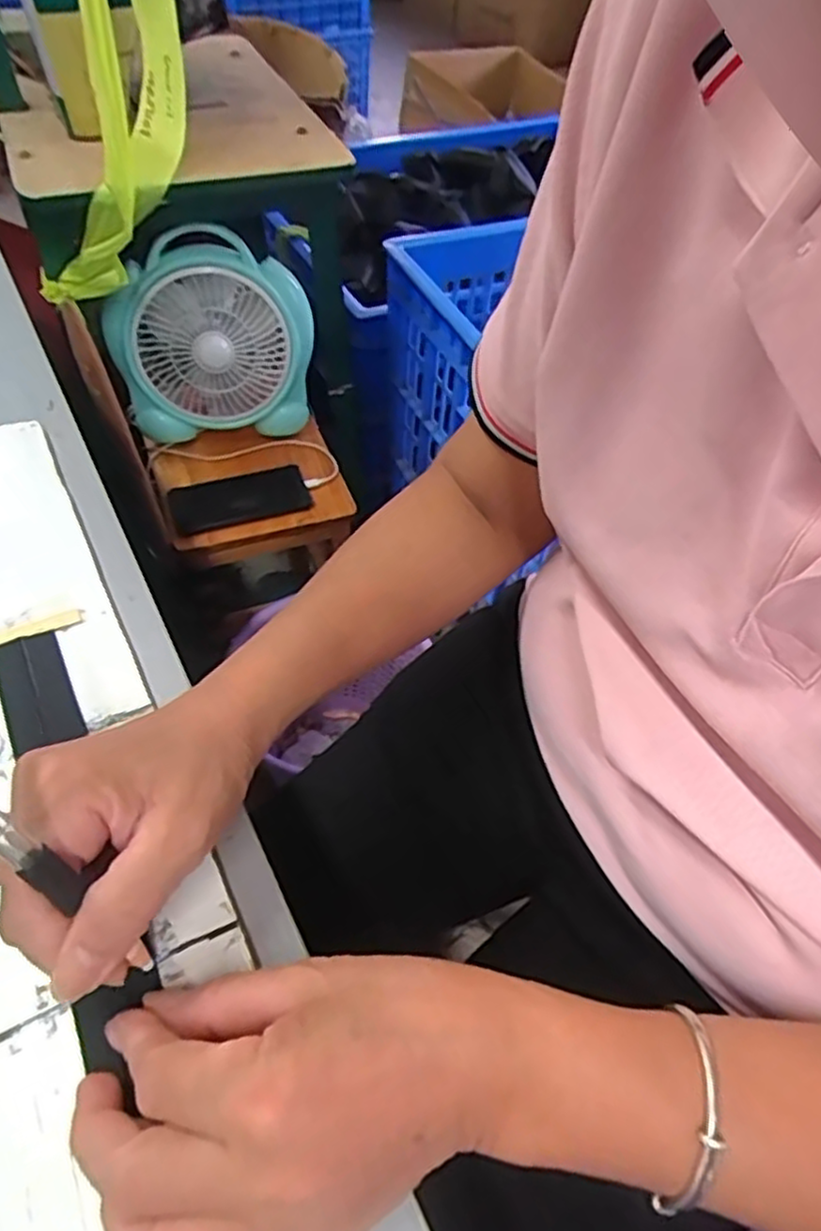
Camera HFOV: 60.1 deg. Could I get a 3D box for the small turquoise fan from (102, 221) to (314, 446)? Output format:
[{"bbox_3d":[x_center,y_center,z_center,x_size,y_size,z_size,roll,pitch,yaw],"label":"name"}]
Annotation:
[{"bbox_3d":[-0.246,-0.341,0.885,0.237,0.240,0.076,-7,53,-10],"label":"small turquoise fan"}]

